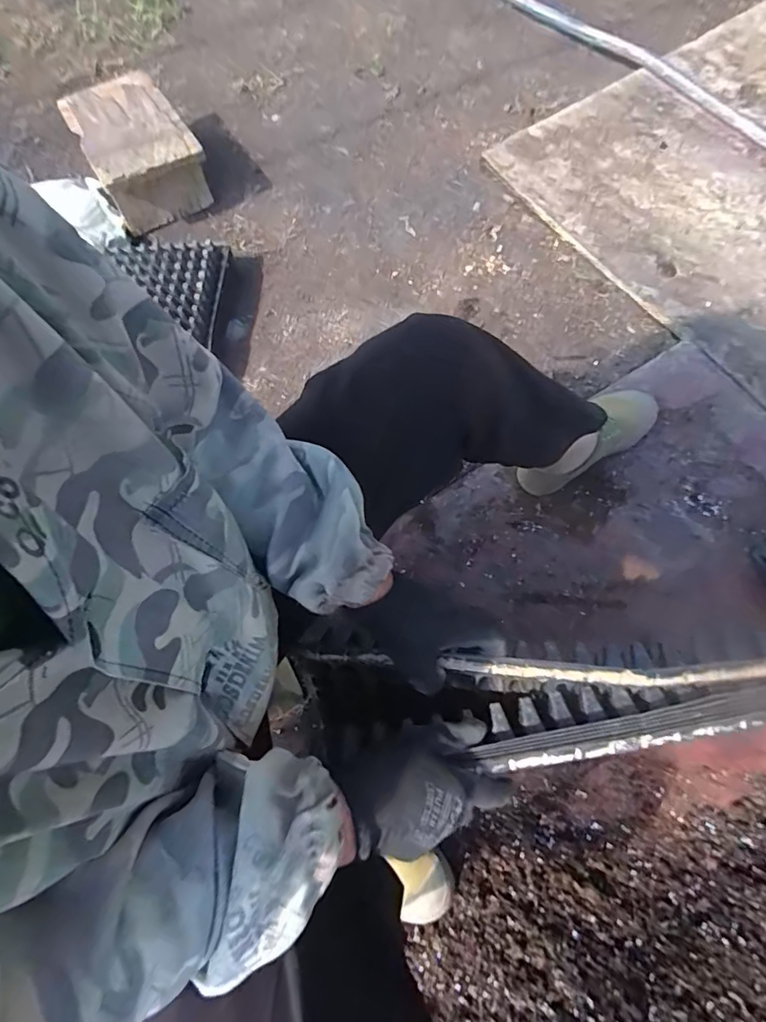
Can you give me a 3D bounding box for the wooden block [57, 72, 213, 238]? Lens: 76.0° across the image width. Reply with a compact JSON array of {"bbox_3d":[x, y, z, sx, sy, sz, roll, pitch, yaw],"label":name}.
[{"bbox_3d":[-0.518,-0.759,1.053,0.200,0.126,0.349,-30,70,-8],"label":"wooden block"}]

